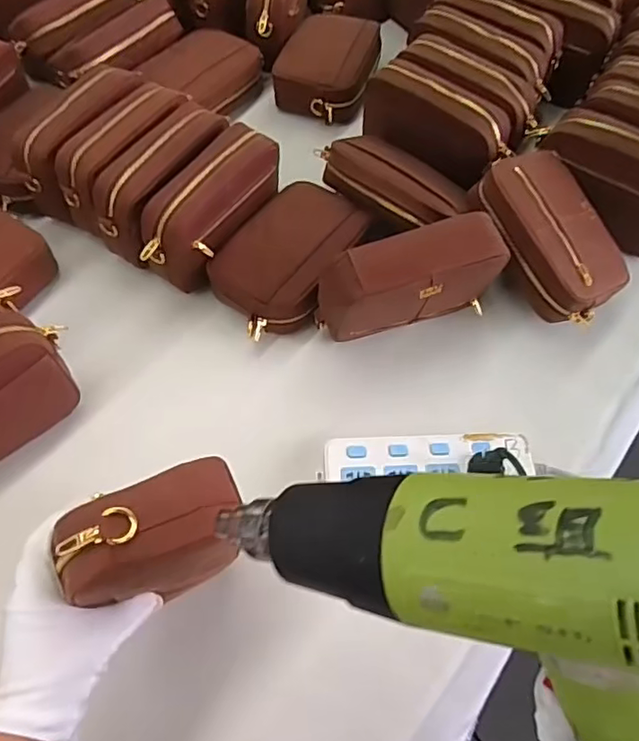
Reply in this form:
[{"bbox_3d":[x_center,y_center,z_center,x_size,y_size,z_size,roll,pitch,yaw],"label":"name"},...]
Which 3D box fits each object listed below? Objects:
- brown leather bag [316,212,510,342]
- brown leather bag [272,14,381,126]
[{"bbox_3d":[0.096,-0.094,0.621,0.190,0.110,0.059,-16,62,-10],"label":"brown leather bag"},{"bbox_3d":[0.012,-0.451,0.853,0.133,0.079,0.165,17,61,8],"label":"brown leather bag"}]

